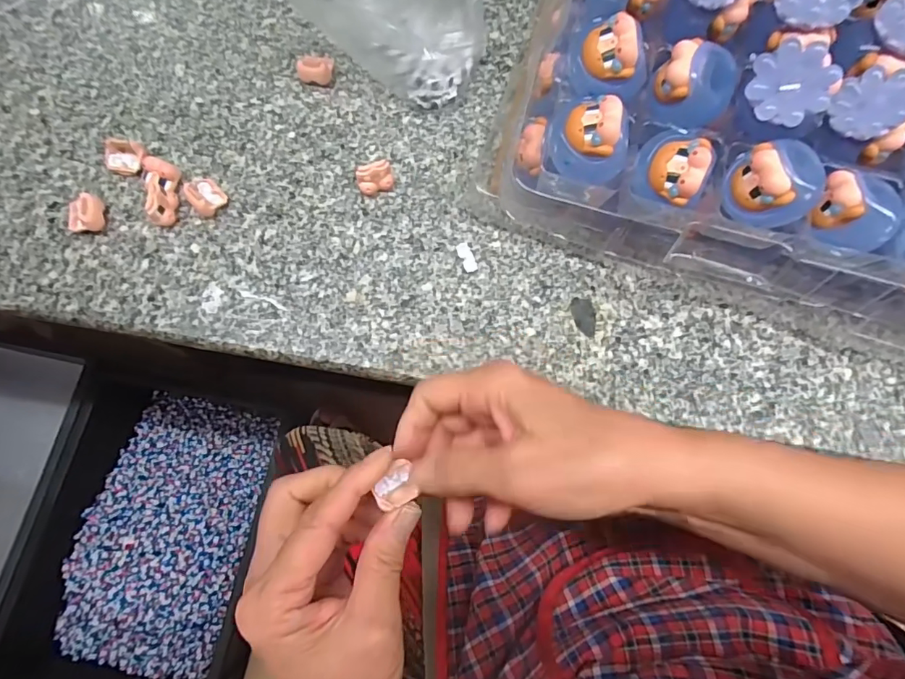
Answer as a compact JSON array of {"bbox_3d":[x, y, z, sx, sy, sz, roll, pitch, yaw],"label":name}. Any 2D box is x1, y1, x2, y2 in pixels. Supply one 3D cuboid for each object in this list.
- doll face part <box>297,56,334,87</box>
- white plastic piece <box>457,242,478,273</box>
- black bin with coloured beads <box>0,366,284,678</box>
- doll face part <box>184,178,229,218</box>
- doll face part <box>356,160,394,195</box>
[{"bbox_3d":[-0.097,-0.192,0.340,0.023,0.016,0.016,9,76,1],"label":"doll face part"},{"bbox_3d":[0.010,-0.054,0.313,0.009,0.004,0.021,-23,78,-7],"label":"white plastic piece"},{"bbox_3d":[-0.519,0.376,0.856,0.380,0.175,0.586,8,76,0],"label":"black bin with coloured beads"},{"bbox_3d":[-0.163,-0.096,0.314,0.020,0.013,0.028,-38,80,-10],"label":"doll face part"},{"bbox_3d":[-0.050,-0.108,0.317,0.025,0.021,0.014,-26,78,-7],"label":"doll face part"}]

